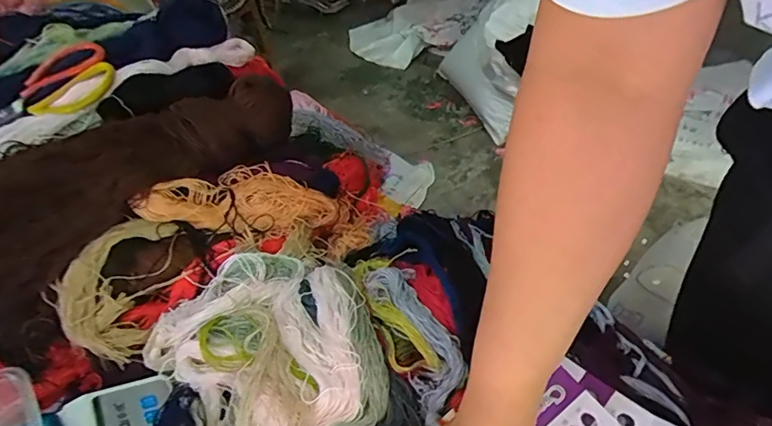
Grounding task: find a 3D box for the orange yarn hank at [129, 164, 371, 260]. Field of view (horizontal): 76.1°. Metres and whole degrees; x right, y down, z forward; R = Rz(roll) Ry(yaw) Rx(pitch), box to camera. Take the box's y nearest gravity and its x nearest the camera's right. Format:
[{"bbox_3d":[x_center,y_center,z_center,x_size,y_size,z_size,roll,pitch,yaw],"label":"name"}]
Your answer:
[{"bbox_3d":[-0.139,-0.005,0.558,0.257,0.051,0.085,10,40,-23],"label":"orange yarn hank"}]

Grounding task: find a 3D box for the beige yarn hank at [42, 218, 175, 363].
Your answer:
[{"bbox_3d":[-0.275,0.071,0.500,0.092,0.032,0.140,21,75,-20],"label":"beige yarn hank"}]

